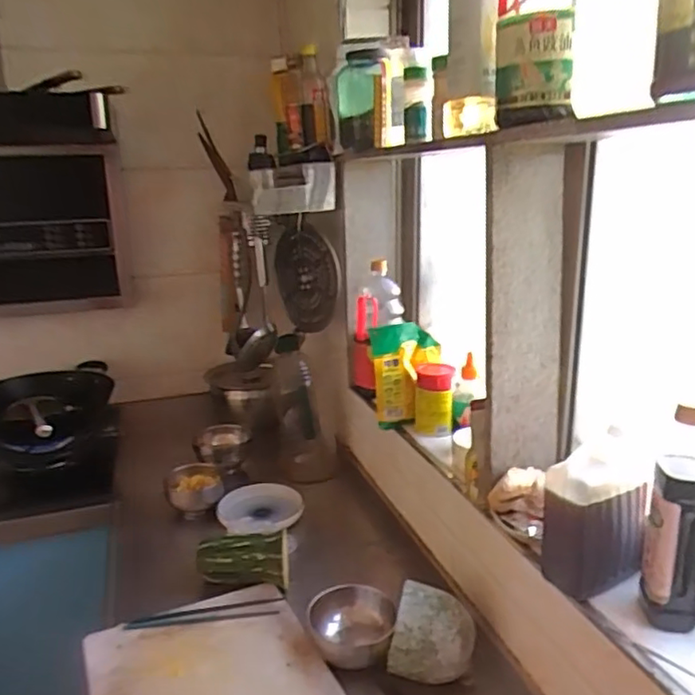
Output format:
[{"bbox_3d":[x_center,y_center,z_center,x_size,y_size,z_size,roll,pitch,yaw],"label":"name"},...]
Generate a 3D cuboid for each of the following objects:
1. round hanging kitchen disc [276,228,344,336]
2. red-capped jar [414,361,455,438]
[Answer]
[{"bbox_3d":[-0.102,-0.158,1.455,0.022,0.230,0.217,-20,41,-39],"label":"round hanging kitchen disc"},{"bbox_3d":[0.161,0.097,1.169,0.072,0.123,0.076,0,16,6],"label":"red-capped jar"}]

